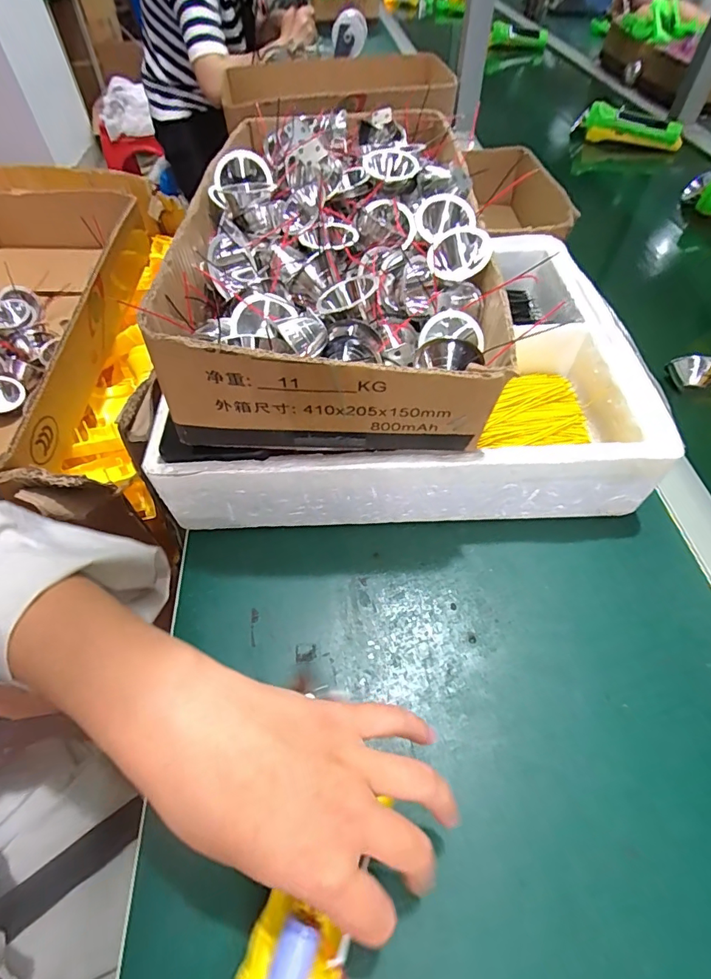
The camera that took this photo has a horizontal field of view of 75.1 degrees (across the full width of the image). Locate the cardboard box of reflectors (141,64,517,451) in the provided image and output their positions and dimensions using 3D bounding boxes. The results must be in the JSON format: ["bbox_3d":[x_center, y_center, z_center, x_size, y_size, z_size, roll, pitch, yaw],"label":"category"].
[{"bbox_3d":[-0.010,-0.206,0.389,0.217,0.095,0.387,0,54,1],"label":"cardboard box of reflectors"}]

